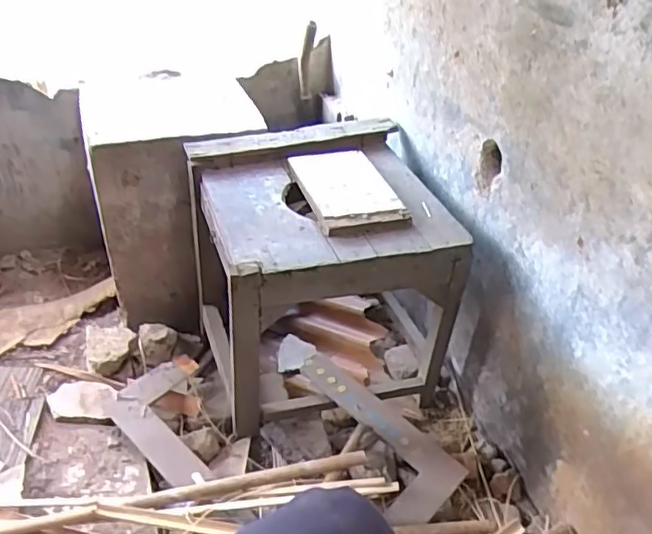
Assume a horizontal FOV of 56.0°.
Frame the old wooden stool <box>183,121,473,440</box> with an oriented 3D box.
[{"bbox_3d":[-0.017,0.011,1.240,0.443,0.424,0.436,-9,37,-14],"label":"old wooden stool"}]

